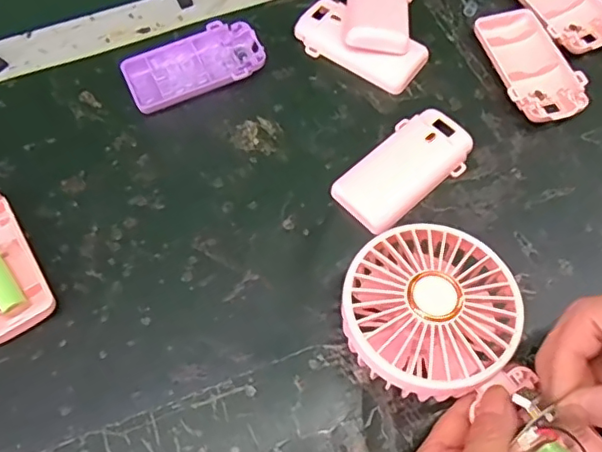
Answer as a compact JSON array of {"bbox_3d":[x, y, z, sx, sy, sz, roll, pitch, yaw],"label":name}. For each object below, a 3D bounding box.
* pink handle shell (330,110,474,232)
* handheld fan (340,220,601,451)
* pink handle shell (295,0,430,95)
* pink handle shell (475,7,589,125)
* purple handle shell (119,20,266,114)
[{"bbox_3d":[0.066,-0.038,0.358,0.091,0.015,0.047,-39,69,-17],"label":"pink handle shell"},{"bbox_3d":[0.095,0.075,0.267,0.087,0.030,0.181,-35,74,-15],"label":"handheld fan"},{"bbox_3d":[0.041,-0.131,0.407,0.094,0.017,0.042,29,67,15],"label":"pink handle shell"},{"bbox_3d":[0.158,-0.111,0.396,0.049,0.016,0.097,-17,64,-7],"label":"pink handle shell"},{"bbox_3d":[-0.074,-0.111,0.400,0.095,0.015,0.050,-25,65,-11],"label":"purple handle shell"}]

